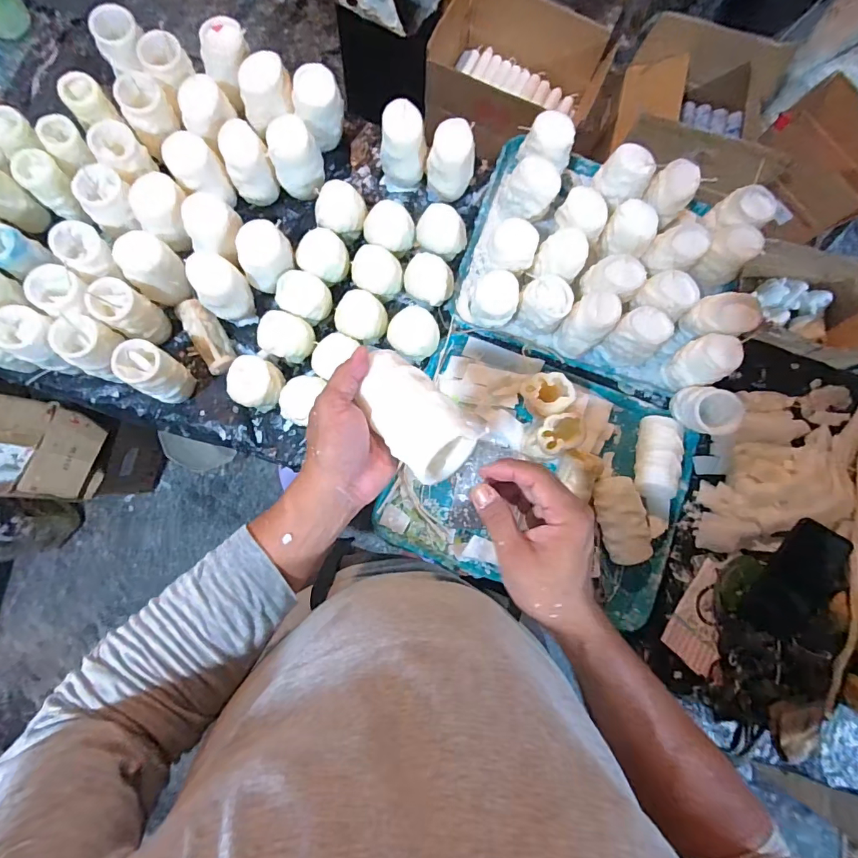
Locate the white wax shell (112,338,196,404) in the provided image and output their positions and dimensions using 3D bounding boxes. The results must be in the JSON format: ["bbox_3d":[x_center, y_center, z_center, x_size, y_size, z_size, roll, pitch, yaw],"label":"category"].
[{"bbox_3d":[-0.372,-0.076,0.610,0.065,0.111,0.061,29,82,0],"label":"white wax shell"}]

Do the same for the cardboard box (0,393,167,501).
[{"bbox_3d":[-0.948,0.060,1.068,0.442,0.443,0.241,9,83,-3],"label":"cardboard box"}]

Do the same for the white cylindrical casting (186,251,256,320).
[{"bbox_3d":[-0.303,-0.207,0.635,0.071,0.085,0.083,-41,88,-7],"label":"white cylindrical casting"}]

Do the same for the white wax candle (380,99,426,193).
[{"bbox_3d":[-0.040,-0.427,0.690,0.071,0.121,0.077,10,83,-3],"label":"white wax candle"}]

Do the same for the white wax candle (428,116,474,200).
[{"bbox_3d":[0.033,-0.409,0.685,0.073,0.096,0.076,14,83,-2],"label":"white wax candle"}]

